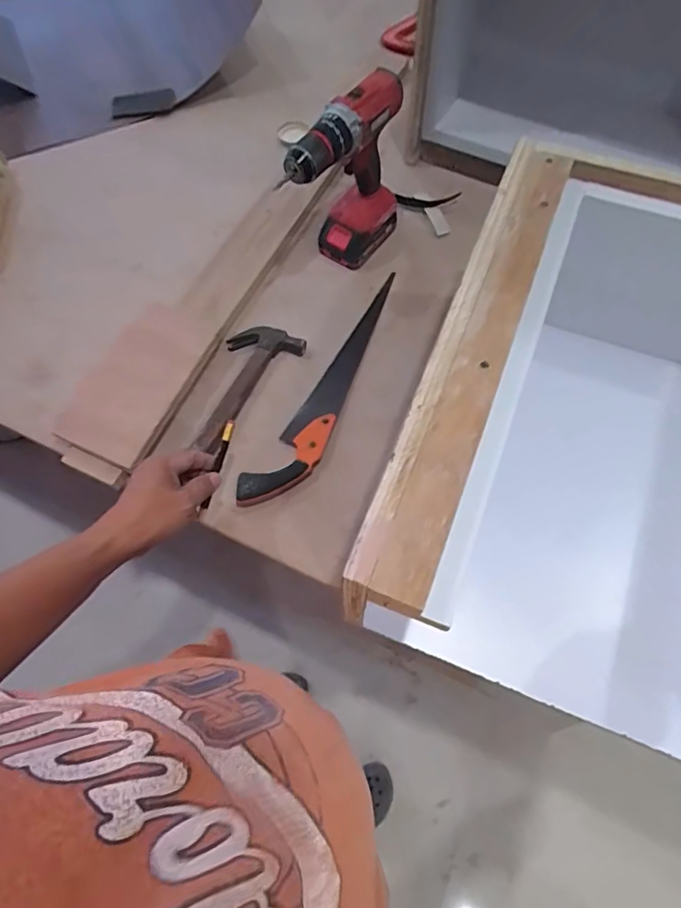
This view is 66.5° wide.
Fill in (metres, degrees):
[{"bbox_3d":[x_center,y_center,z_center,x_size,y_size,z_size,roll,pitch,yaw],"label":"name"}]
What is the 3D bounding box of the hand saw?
[{"bbox_3d":[-0.004,-0.089,0.673,0.062,0.020,0.381,28,70,13],"label":"hand saw"}]

